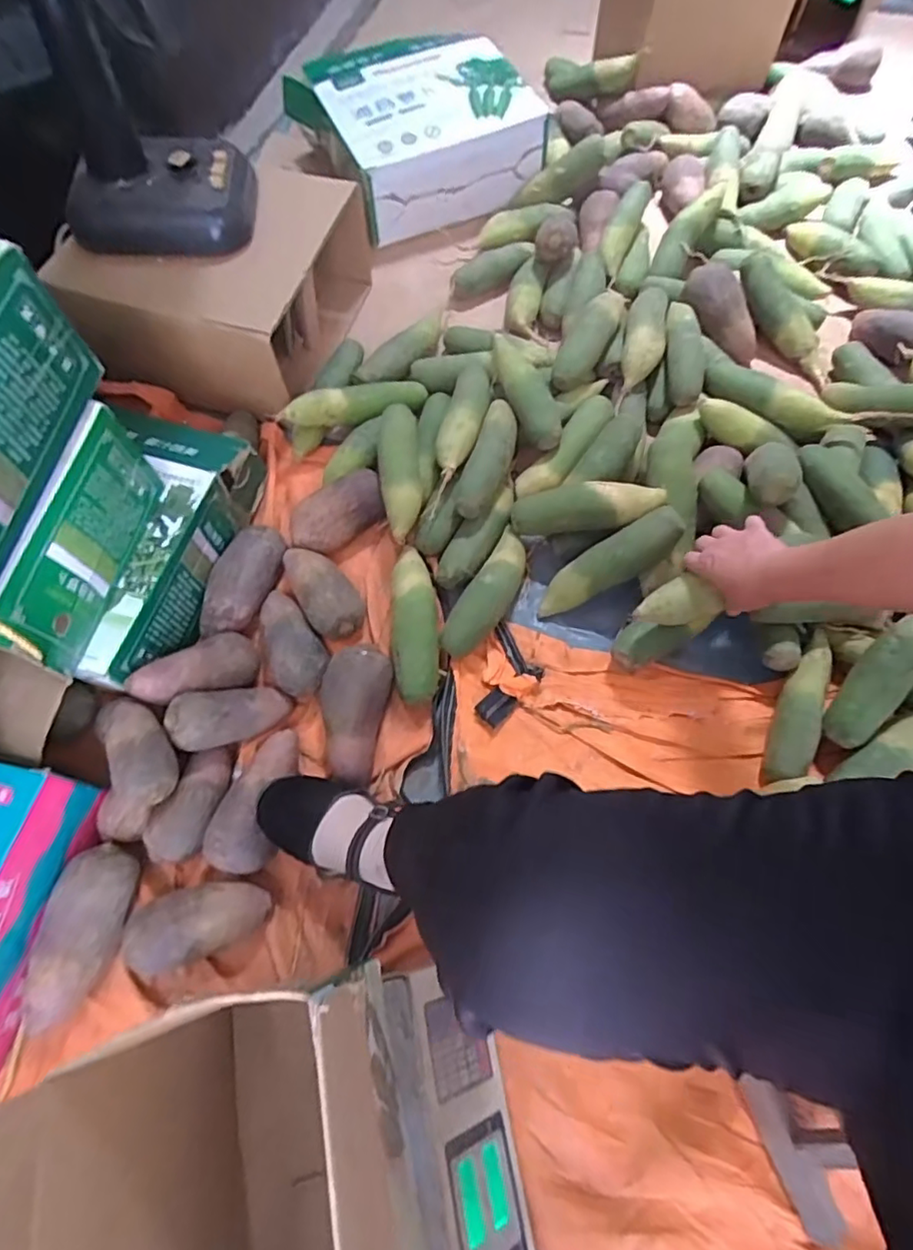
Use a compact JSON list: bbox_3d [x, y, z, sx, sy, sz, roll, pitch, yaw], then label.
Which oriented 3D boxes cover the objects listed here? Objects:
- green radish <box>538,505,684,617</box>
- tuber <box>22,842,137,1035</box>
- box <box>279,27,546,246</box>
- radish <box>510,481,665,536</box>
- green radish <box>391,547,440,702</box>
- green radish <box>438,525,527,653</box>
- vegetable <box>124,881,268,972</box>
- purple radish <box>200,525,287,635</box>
[{"bbox_3d":[0.190,-0.075,0.749,0.206,0.047,0.053,-34,65,26],"label":"green radish"},{"bbox_3d":[-0.381,0.310,0.591,0.073,0.061,0.164,18,67,8],"label":"tuber"},{"bbox_3d":[-0.079,-0.928,1.116,0.378,0.158,0.354,-23,68,-10],"label":"box"},{"bbox_3d":[0.166,-0.151,0.759,0.197,0.045,0.053,-4,65,17],"label":"radish"},{"bbox_3d":[-0.053,-0.003,0.756,0.057,0.049,0.204,-4,66,-2],"label":"green radish"},{"bbox_3d":[0.047,-0.042,0.767,0.058,0.054,0.195,27,68,11],"label":"green radish"},{"bbox_3d":[-0.263,0.304,0.607,0.137,0.064,0.068,-18,67,-8],"label":"vegetable"},{"bbox_3d":[-0.283,-0.063,0.764,0.069,0.062,0.160,27,68,11],"label":"purple radish"}]

